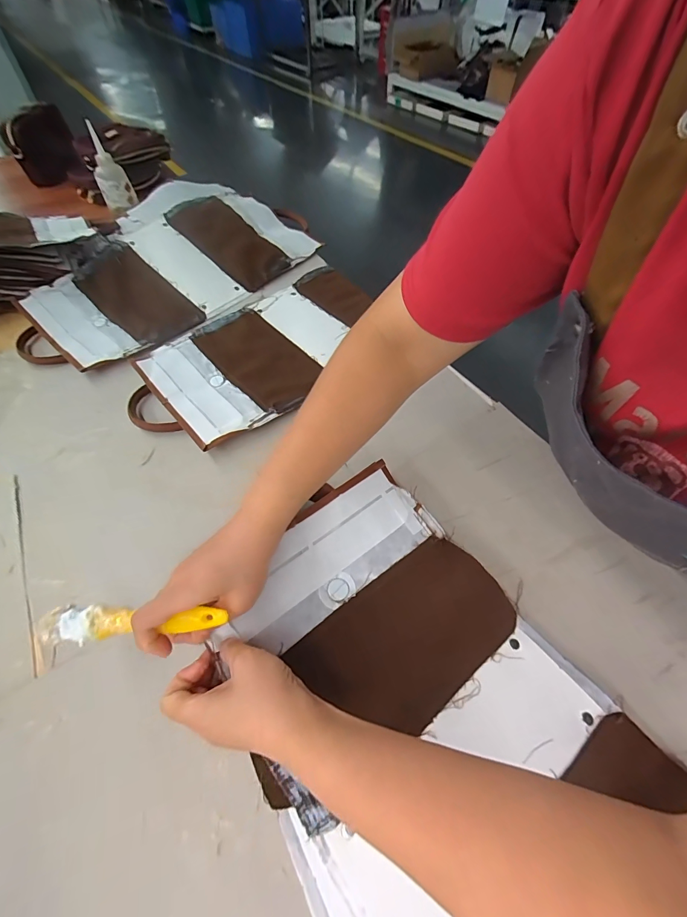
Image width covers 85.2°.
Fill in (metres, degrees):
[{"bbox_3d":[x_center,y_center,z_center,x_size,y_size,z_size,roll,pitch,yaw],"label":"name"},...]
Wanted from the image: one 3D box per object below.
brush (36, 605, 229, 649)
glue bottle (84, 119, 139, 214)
[{"bbox_3d":[-0.164,0.125,0.286,0.148,0.013,0.025,-5,56,7],"label":"brush"},{"bbox_3d":[-0.485,-0.597,0.767,0.065,0.136,0.053,-27,60,-17],"label":"glue bottle"}]

